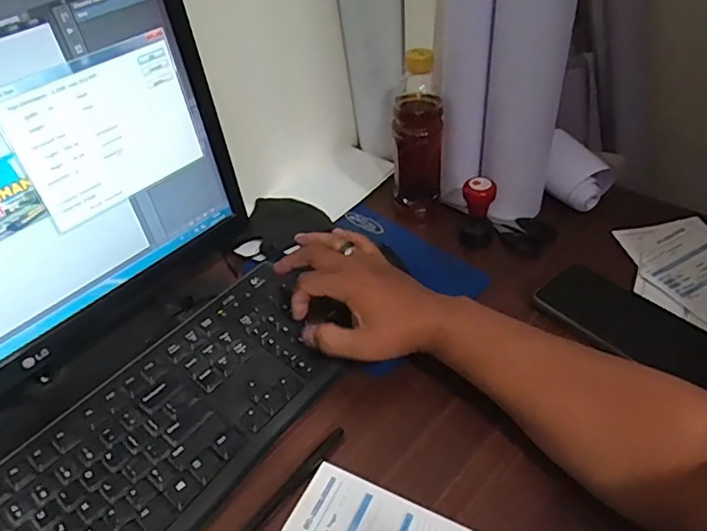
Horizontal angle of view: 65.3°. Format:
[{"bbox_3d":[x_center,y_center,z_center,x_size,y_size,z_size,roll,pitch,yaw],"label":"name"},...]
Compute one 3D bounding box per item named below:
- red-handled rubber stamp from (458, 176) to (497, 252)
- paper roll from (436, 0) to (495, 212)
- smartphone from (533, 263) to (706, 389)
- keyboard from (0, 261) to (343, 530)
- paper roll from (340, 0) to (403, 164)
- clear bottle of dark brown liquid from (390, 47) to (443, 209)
[{"bbox_3d":[0.136,-0.057,0.597,0.035,0.075,0.031,-3,43,1],"label":"red-handled rubber stamp"},{"bbox_3d":[0.115,-0.227,0.571,0.049,0.358,0.053,-3,42,3],"label":"paper roll"},{"bbox_3d":[0.259,0.054,0.510,0.081,0.012,0.164,-32,49,-27],"label":"smartphone"},{"bbox_3d":[-0.177,0.152,0.429,0.151,0.016,0.407,26,51,29],"label":"keyboard"},{"bbox_3d":[0.018,-0.273,0.657,0.070,0.305,0.071,-3,42,3],"label":"paper roll"},{"bbox_3d":[0.073,-0.146,0.623,0.057,0.184,0.062,1,43,5],"label":"clear bottle of dark brown liquid"}]

